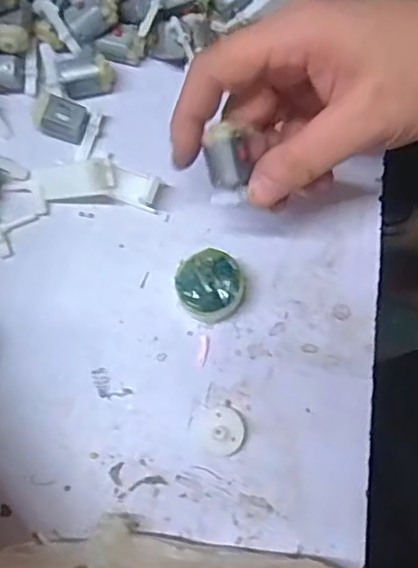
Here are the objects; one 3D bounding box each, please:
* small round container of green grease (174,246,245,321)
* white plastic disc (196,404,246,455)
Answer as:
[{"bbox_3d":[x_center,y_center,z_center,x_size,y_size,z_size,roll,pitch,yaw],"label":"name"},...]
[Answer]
[{"bbox_3d":[0.000,0.000,0.314,0.033,0.018,0.034,0,74,-1],"label":"small round container of green grease"},{"bbox_3d":[0.006,0.069,0.300,0.023,0.009,0.022,0,74,-1],"label":"white plastic disc"}]

